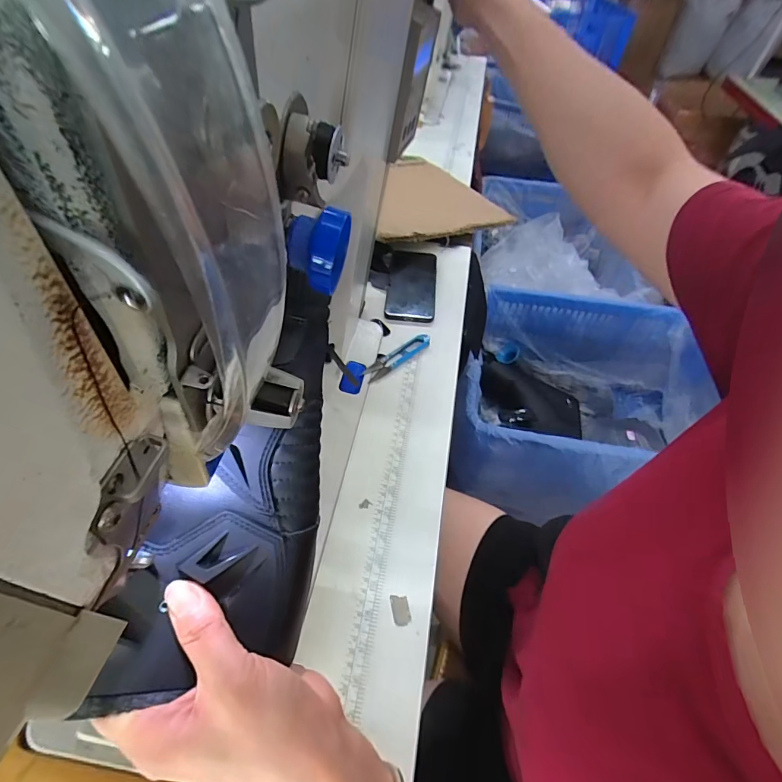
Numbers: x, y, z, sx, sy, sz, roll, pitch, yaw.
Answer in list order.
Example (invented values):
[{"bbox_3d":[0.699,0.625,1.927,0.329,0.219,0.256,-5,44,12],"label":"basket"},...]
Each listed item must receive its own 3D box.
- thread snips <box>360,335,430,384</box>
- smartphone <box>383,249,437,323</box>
[{"bbox_3d":[0.010,-0.048,0.570,0.118,0.008,0.027,-35,62,-26],"label":"thread snips"},{"bbox_3d":[0.035,-0.182,0.669,0.077,0.009,0.178,5,53,1],"label":"smartphone"}]

